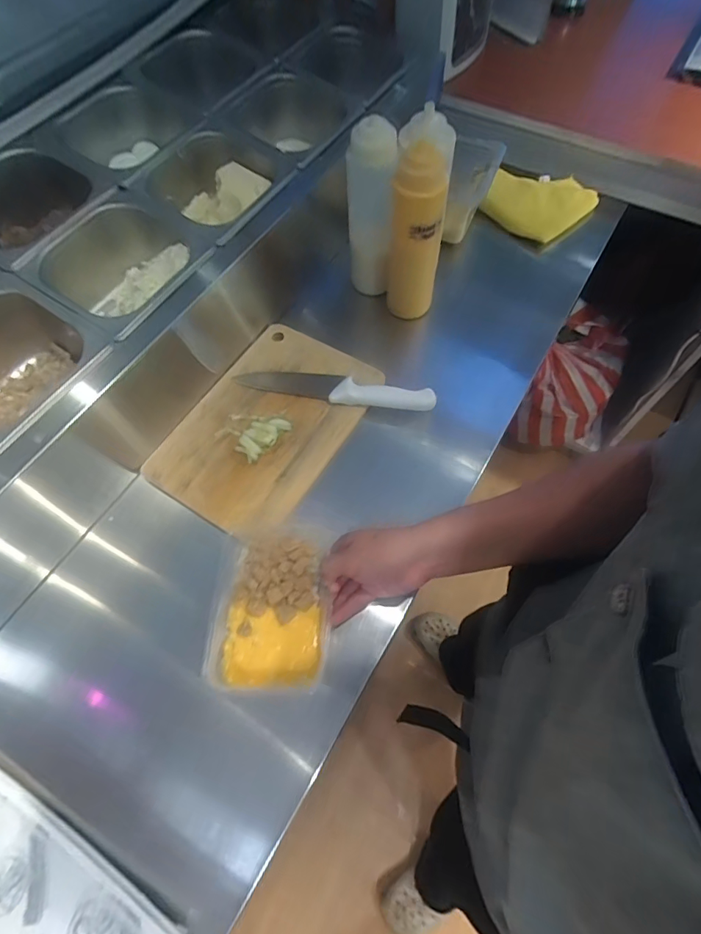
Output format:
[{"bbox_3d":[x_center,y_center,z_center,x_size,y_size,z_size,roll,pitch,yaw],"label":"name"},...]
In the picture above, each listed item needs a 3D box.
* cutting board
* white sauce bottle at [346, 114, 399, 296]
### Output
[{"bbox_3d":[-0.109,-0.062,0.626,0.198,0.024,0.298,28,67,15],"label":"cutting board"},{"bbox_3d":[0.027,-0.336,0.640,0.058,0.226,0.058,-2,63,1],"label":"white sauce bottle"}]

